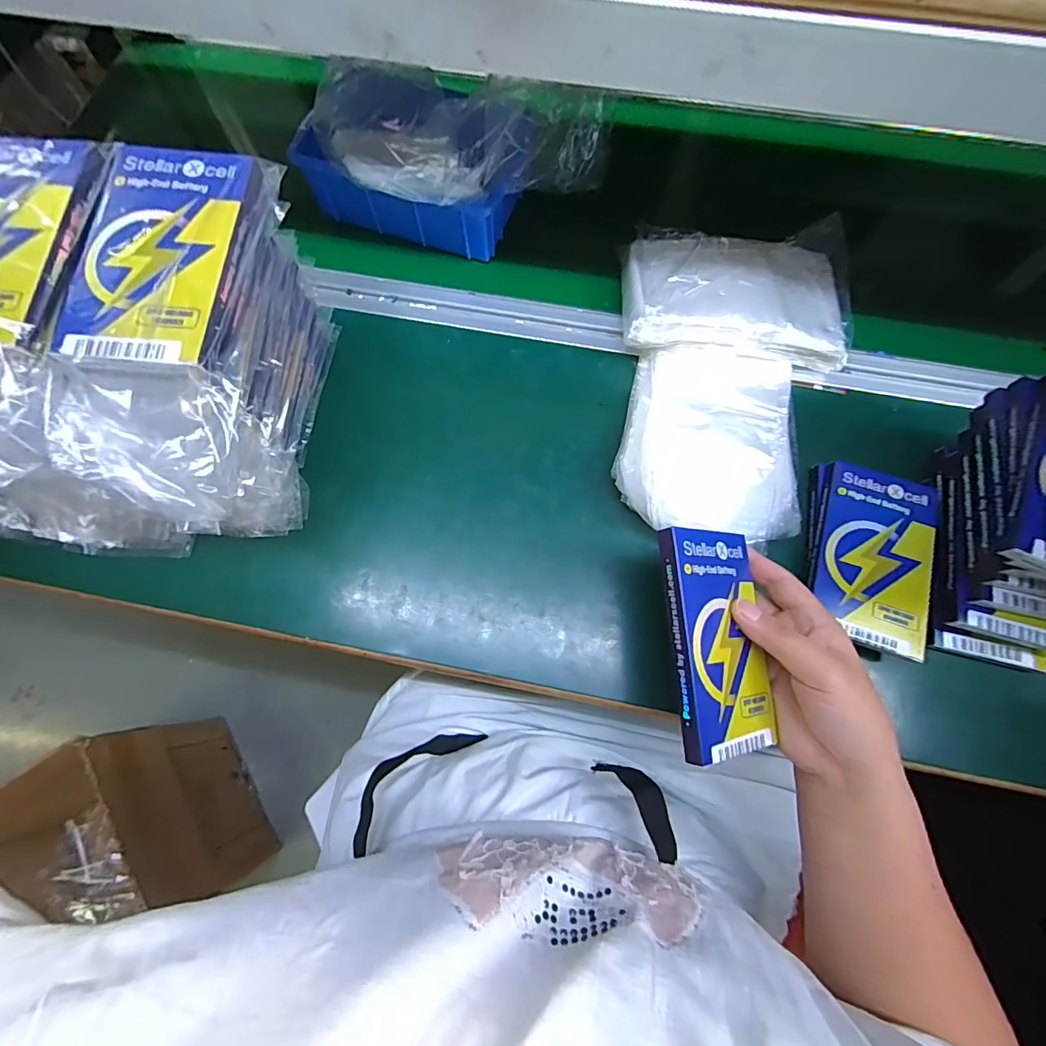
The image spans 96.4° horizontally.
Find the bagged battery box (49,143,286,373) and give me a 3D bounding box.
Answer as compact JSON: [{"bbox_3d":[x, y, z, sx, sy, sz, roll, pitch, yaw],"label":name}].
[{"bbox_3d":[-0.189,-0.143,0.251,0.087,0.020,0.137,7,72,3],"label":"bagged battery box"}]

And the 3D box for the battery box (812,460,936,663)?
[{"bbox_3d":[0.261,0.022,0.347,0.078,0.017,0.136,18,73,6],"label":"battery box"}]

